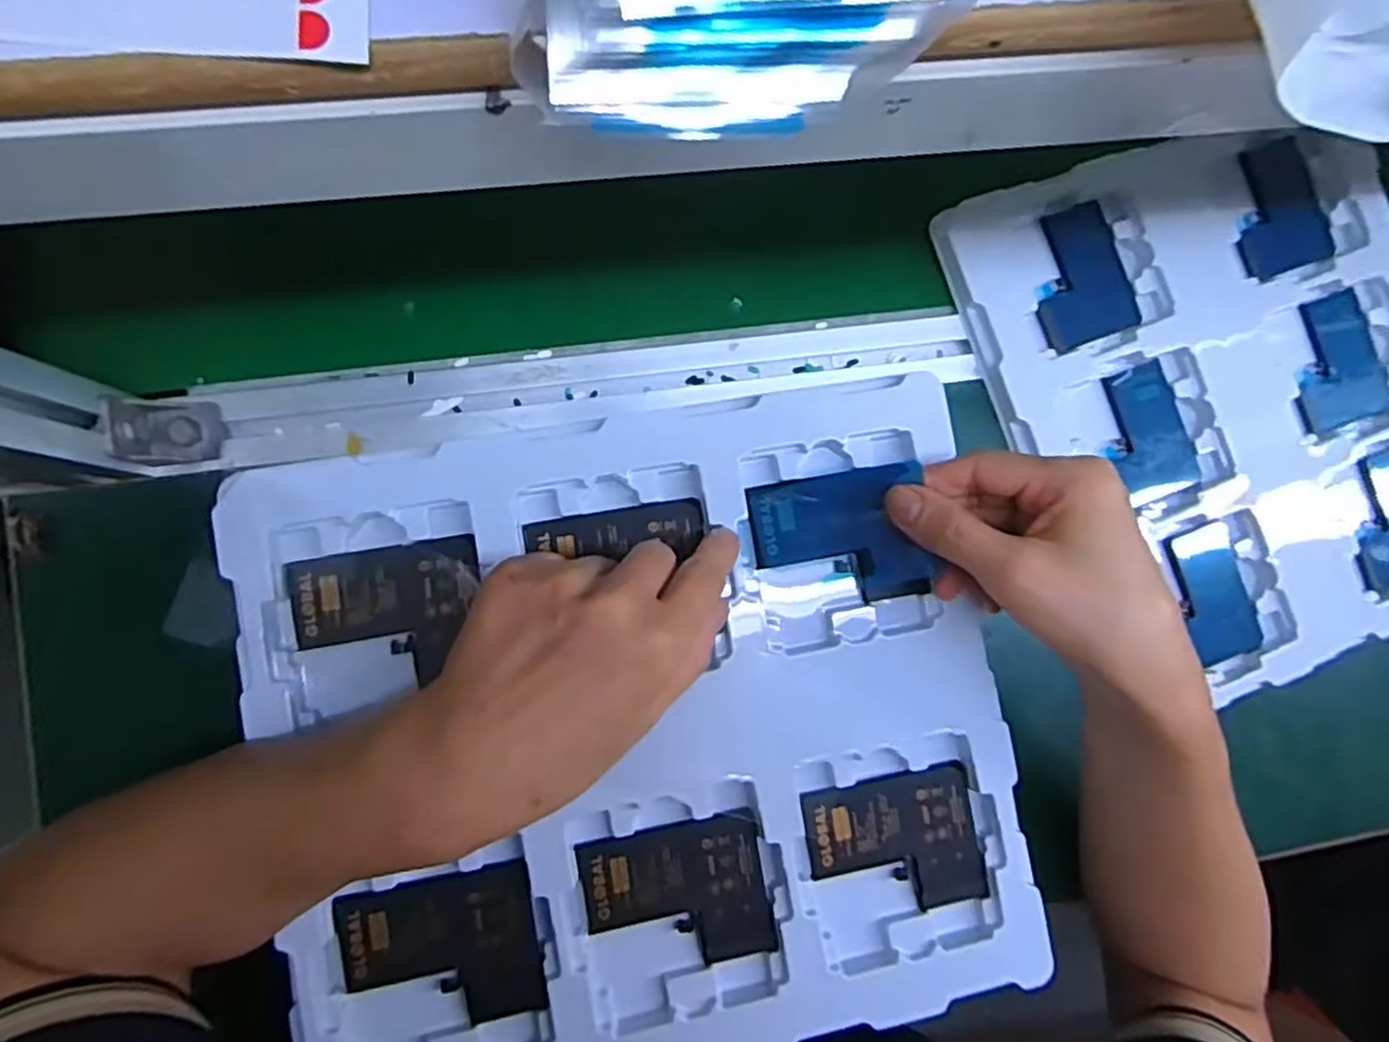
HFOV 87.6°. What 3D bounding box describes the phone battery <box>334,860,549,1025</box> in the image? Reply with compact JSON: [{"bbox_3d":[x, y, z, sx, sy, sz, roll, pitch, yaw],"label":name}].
[{"bbox_3d":[-0.104,0.179,0.301,0.077,0.006,0.060,-9,87,-7],"label":"phone battery"}]

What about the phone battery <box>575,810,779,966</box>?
[{"bbox_3d":[-0.006,0.163,0.314,0.079,0.004,0.061,-9,87,-7],"label":"phone battery"}]

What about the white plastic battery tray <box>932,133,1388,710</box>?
[{"bbox_3d":[0.324,-0.074,0.429,0.276,0.016,0.319,-22,89,-8],"label":"white plastic battery tray"}]

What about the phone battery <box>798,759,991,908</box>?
[{"bbox_3d":[0.091,0.146,0.325,0.078,0.004,0.060,-8,87,-7],"label":"phone battery"}]

